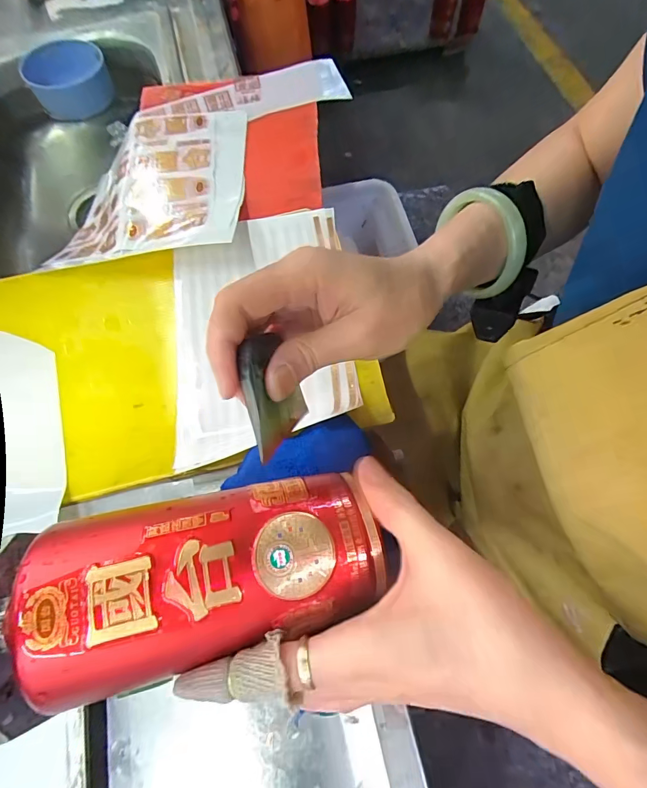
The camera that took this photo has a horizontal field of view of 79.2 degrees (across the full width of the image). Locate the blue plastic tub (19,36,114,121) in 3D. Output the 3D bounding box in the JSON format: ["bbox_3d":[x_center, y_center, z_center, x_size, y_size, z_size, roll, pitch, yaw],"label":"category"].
[{"bbox_3d":[-0.371,-0.463,0.575,0.111,0.056,0.099,-29,72,-10],"label":"blue plastic tub"}]

